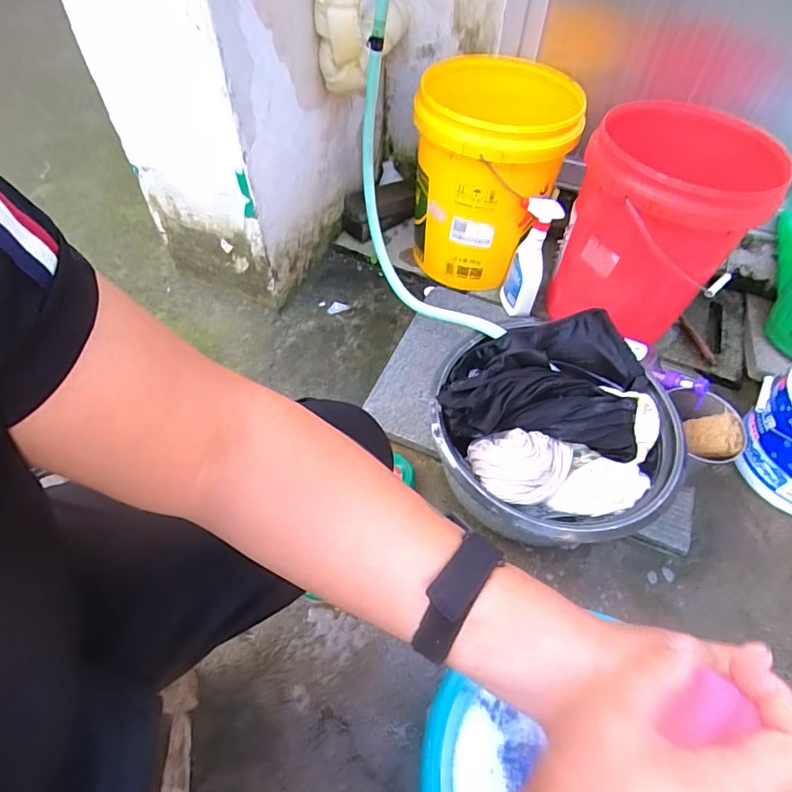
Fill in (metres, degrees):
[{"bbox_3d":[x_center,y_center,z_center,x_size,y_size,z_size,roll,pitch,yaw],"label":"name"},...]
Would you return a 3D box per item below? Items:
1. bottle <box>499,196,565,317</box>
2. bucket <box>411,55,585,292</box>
[{"bbox_3d":[0.268,-0.273,0.999,0.077,0.235,0.098,20,57,12],"label":"bottle"},{"bbox_3d":[0.185,-0.447,1.026,0.290,0.367,0.261,7,55,3],"label":"bucket"}]

